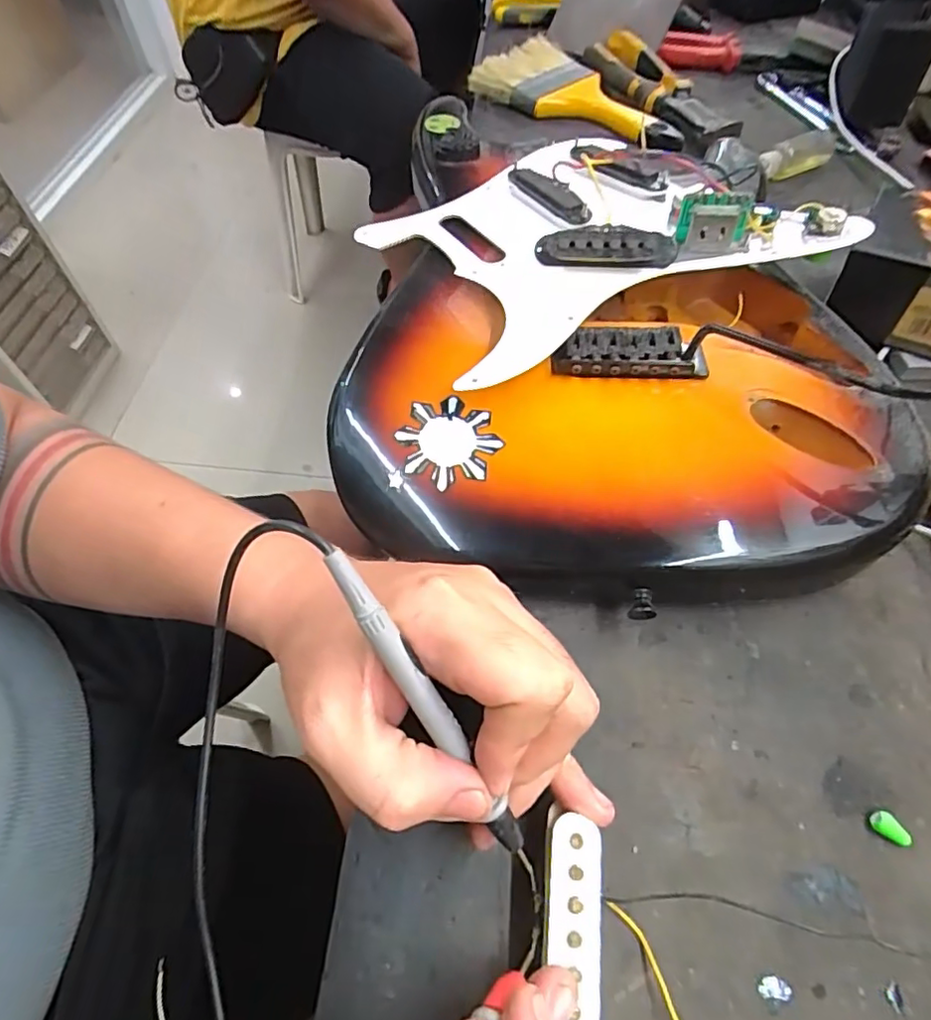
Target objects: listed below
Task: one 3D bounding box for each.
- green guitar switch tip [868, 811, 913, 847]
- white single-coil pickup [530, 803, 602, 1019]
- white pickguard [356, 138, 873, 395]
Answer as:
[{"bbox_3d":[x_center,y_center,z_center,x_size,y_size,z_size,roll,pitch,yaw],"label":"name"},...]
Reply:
[{"bbox_3d":[0.174,0.131,0.240,0.015,0.006,0.008,37,64,22],"label":"green guitar switch tip"},{"bbox_3d":[0.037,0.150,0.211,0.024,0.014,0.071,2,59,2],"label":"white single-coil pickup"},{"bbox_3d":[0.077,-0.187,0.370,0.262,0.041,0.203,-18,59,-12],"label":"white pickguard"}]

